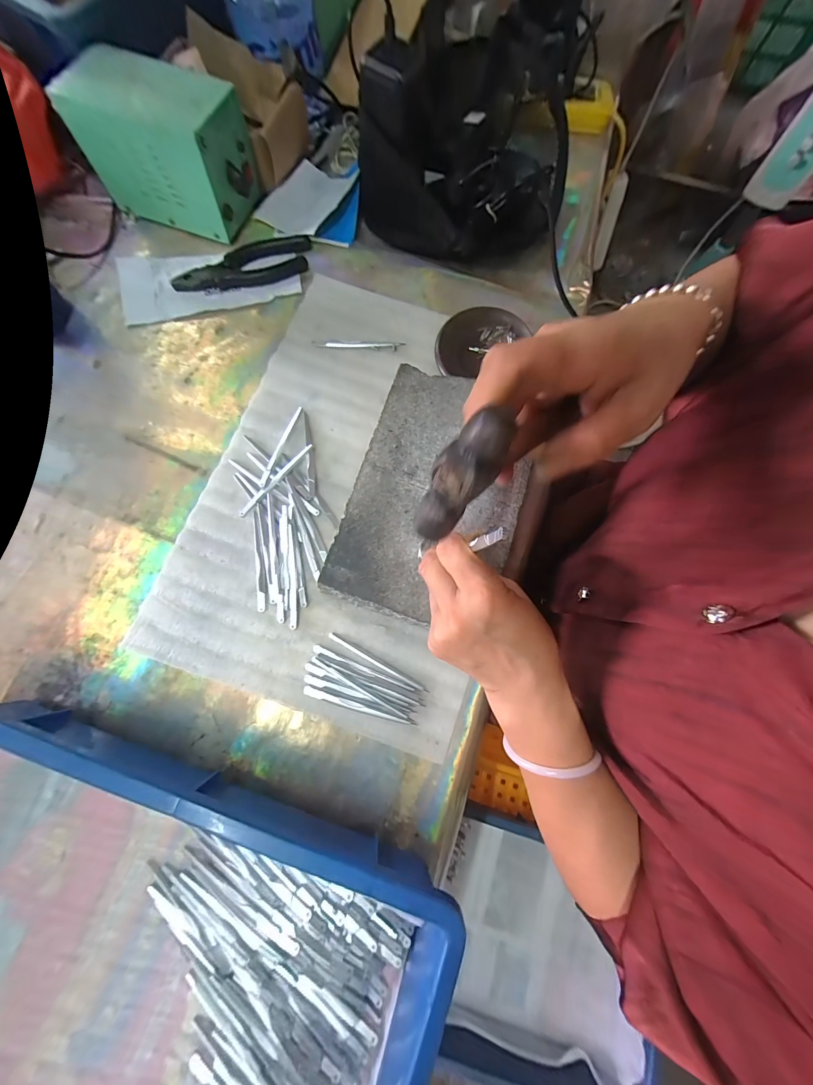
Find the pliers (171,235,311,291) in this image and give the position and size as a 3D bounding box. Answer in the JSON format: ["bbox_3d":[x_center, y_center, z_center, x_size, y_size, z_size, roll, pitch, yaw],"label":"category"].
[{"bbox_3d":[-0.197,-0.338,0.422,0.158,0.010,0.064,-7,77,-3],"label":"pliers"}]

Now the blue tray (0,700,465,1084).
[{"bbox_3d":[-0.200,0.317,0.245,0.414,0.076,0.280,19,78,3],"label":"blue tray"}]

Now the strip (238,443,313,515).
[{"bbox_3d":[-0.135,-0.066,0.366,0.007,0.008,0.103,41,80,8],"label":"strip"}]

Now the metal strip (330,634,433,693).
[{"bbox_3d":[-0.028,0.116,0.335,0.107,0.004,0.006,29,78,5],"label":"metal strip"}]

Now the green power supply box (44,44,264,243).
[{"bbox_3d":[-0.268,-0.448,0.398,0.159,0.103,0.098,20,78,4],"label":"green power supply box"}]

